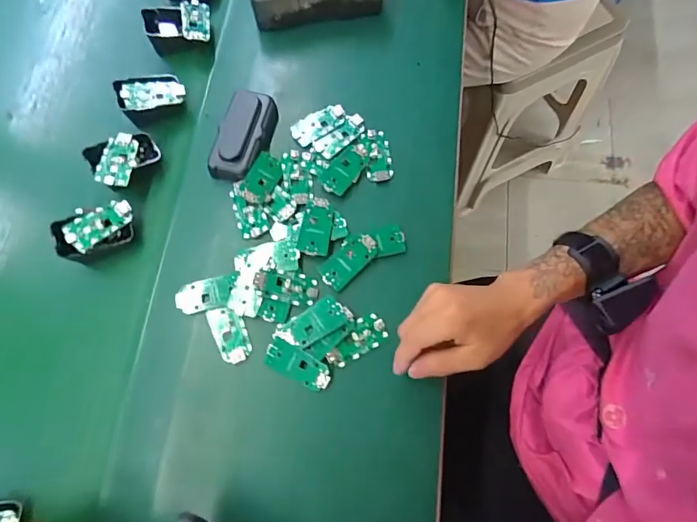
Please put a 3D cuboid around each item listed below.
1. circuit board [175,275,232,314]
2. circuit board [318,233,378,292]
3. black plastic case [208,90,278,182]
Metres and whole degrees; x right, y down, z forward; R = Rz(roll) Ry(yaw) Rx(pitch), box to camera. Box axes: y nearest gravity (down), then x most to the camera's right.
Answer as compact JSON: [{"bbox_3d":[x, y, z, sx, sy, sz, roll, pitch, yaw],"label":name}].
[{"bbox_3d":[-0.142,0.033,0.420,0.053,0.007,0.030,-13,73,-2],"label":"circuit board"},{"bbox_3d":[-0.001,-0.002,0.433,0.062,0.008,0.033,-43,76,-10],"label":"circuit board"},{"bbox_3d":[-0.115,-0.139,0.472,0.051,0.029,0.105,17,75,7],"label":"black plastic case"}]

